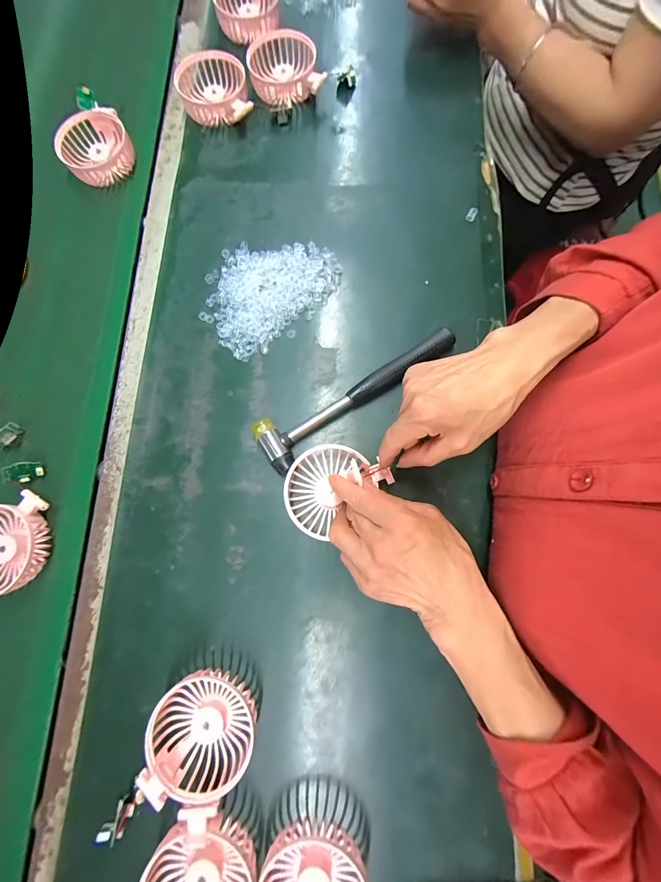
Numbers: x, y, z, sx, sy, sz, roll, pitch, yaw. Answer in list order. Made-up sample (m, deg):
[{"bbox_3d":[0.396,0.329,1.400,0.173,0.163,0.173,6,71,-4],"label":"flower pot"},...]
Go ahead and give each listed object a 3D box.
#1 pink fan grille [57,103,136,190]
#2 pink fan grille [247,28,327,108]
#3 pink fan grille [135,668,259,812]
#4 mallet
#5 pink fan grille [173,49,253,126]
[{"bbox_3d":[-0.303,-0.379,0.418,0.085,0.027,0.086,-26,80,-4],"label":"pink fan grille"},{"bbox_3d":[-0.061,-0.492,0.430,0.094,0.035,0.091,-16,79,-2],"label":"pink fan grille"},{"bbox_3d":[-0.115,0.258,0.286,0.088,0.039,0.083,0,79,1],"label":"pink fan grille"},{"bbox_3d":[0.031,-0.048,0.347,0.233,0.024,0.055,-31,80,-5],"label":"mallet"},{"bbox_3d":[-0.150,-0.455,0.423,0.085,0.036,0.090,-9,79,-1],"label":"pink fan grille"}]

